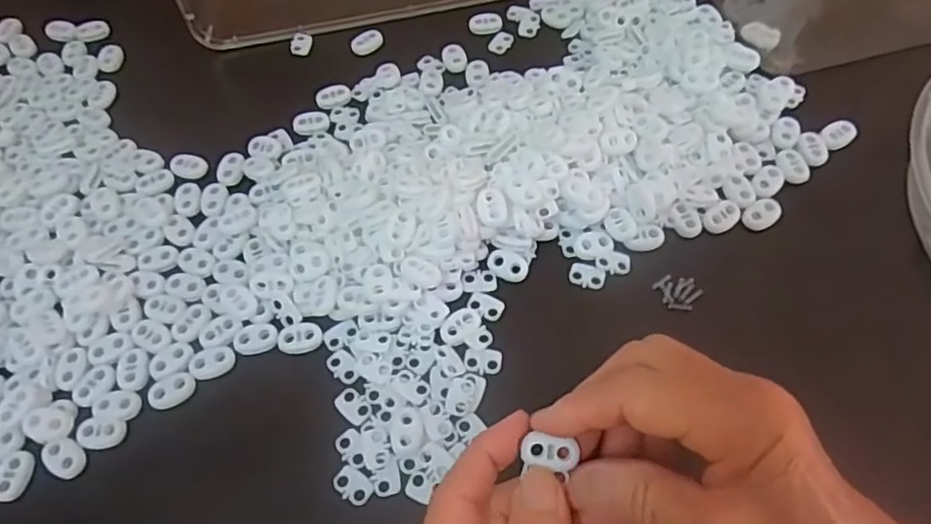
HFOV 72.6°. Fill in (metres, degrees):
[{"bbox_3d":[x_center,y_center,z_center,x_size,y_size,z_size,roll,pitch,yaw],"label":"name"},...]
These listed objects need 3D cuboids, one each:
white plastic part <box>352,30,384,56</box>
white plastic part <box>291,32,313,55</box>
[{"bbox_3d":[-0.067,-0.150,0.432,0.022,0.005,0.013,-31,64,-14],"label":"white plastic part"},{"bbox_3d":[-0.114,-0.151,0.438,0.012,0.005,0.017,3,59,5],"label":"white plastic part"}]

